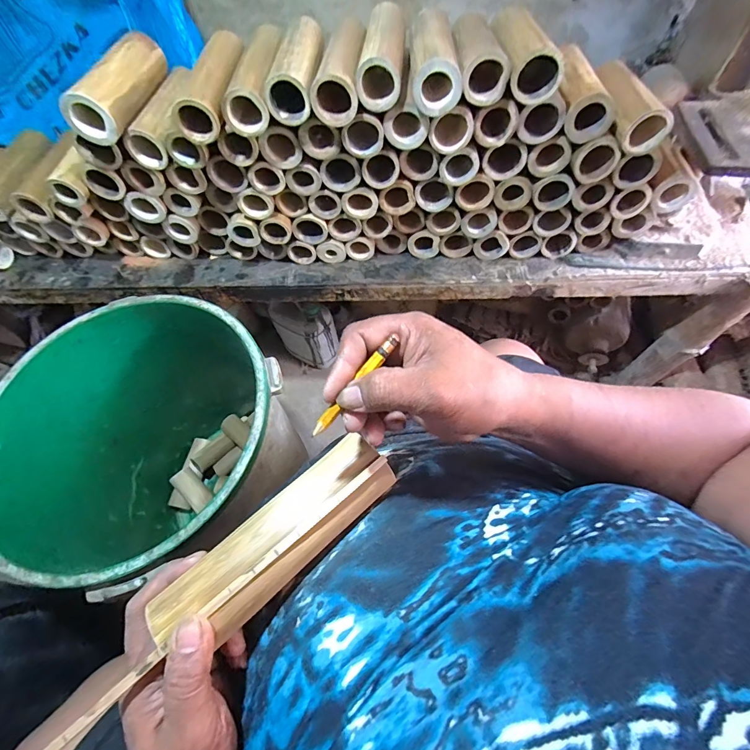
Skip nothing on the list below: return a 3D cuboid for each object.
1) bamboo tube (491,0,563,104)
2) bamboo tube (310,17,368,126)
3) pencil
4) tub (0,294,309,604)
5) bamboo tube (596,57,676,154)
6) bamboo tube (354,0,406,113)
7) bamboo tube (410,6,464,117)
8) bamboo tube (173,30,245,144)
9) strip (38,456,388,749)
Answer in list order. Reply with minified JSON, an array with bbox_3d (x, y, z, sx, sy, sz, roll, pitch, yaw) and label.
[{"bbox_3d":[0.178,-0.399,0.469,0.059,0.049,0.174,-1,60,2],"label":"bamboo tube"},{"bbox_3d":[-0.045,-0.396,0.495,0.065,0.051,0.176,-1,60,2],"label":"bamboo tube"},{"bbox_3d":[-0.014,0.008,0.241,0.007,0.004,0.077,42,94,24],"label":"pencil"},{"bbox_3d":[-0.371,0.173,0.776,0.446,0.477,0.448,-1,60,2],"label":"tub"},{"bbox_3d":[0.321,-0.360,0.506,0.050,0.049,0.175,-5,60,0],"label":"bamboo tube"},{"bbox_3d":[0.011,-0.405,0.483,0.056,0.050,0.180,3,60,5],"label":"bamboo tube"},{"bbox_3d":[0.073,-0.400,0.482,0.059,0.052,0.178,-2,60,2],"label":"bamboo tube"},{"bbox_3d":[-0.212,-0.382,0.506,0.064,0.057,0.172,2,60,4],"label":"bamboo tube"},{"bbox_3d":[-0.099,0.144,0.239,0.282,0.006,0.008,-37,64,-20],"label":"strip"}]

